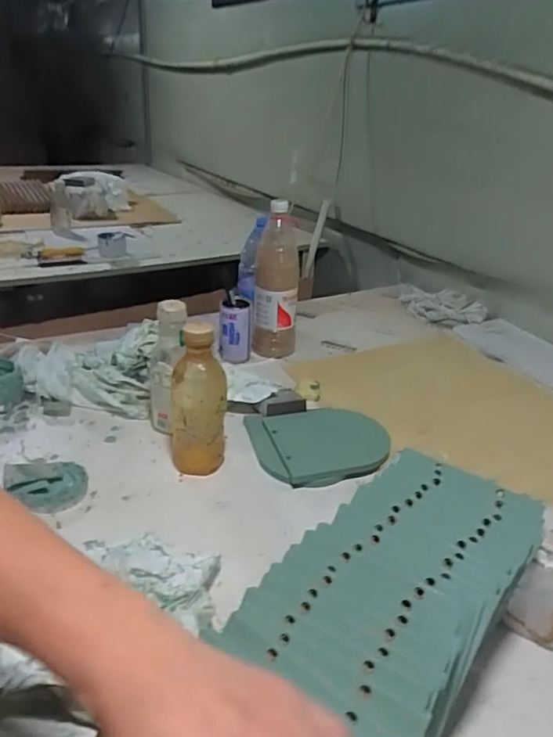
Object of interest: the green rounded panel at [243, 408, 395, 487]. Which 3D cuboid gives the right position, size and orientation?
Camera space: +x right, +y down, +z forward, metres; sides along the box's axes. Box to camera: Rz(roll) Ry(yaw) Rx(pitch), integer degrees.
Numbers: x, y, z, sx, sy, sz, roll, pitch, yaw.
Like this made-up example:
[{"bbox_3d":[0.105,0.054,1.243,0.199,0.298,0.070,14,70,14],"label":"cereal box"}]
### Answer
[{"bbox_3d":[0.062,0.108,0.823,0.186,0.043,0.167,-2,28,-13],"label":"green rounded panel"}]

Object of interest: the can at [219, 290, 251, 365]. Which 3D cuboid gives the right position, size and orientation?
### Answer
[{"bbox_3d":[-0.083,-0.079,1.107,0.065,0.135,0.055,2,28,-5],"label":"can"}]

